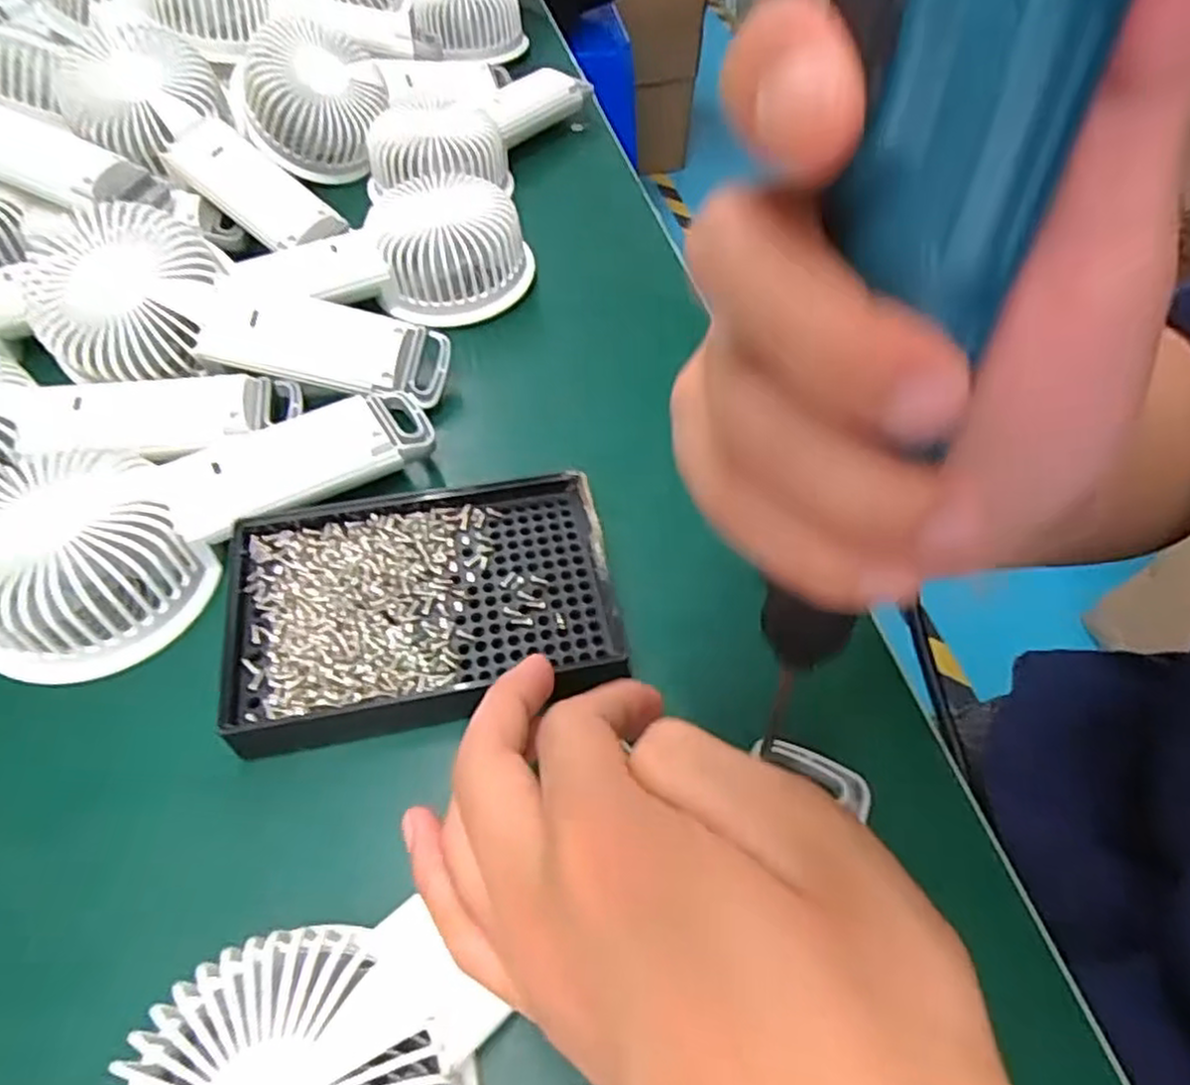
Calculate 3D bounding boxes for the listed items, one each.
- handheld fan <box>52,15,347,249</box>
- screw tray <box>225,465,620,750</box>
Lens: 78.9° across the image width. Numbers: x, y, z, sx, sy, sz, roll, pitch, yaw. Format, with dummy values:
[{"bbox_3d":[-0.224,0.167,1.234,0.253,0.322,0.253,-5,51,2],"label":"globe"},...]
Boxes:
[{"bbox_3d":[-0.226,-0.225,0.398,0.188,0.041,0.073,39,60,0],"label":"handheld fan"},{"bbox_3d":[-0.065,0.025,0.275,0.140,0.026,0.097,-10,56,-9],"label":"screw tray"}]

